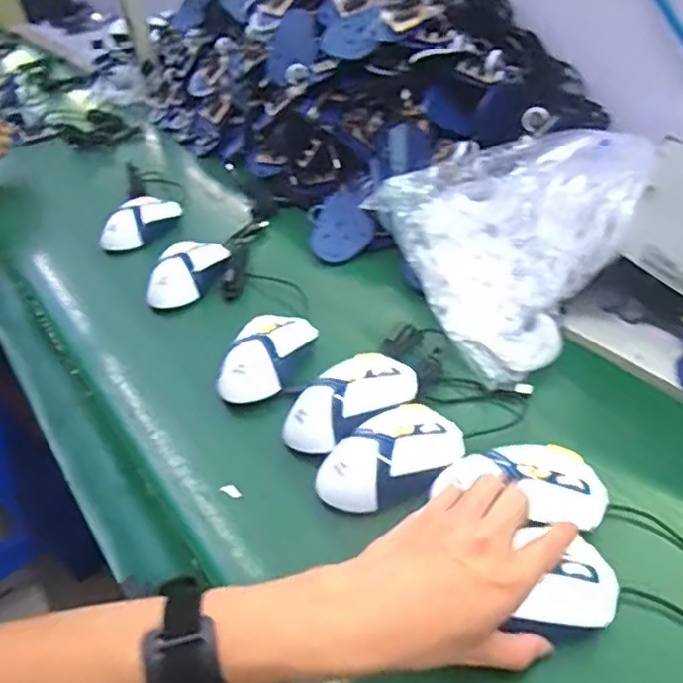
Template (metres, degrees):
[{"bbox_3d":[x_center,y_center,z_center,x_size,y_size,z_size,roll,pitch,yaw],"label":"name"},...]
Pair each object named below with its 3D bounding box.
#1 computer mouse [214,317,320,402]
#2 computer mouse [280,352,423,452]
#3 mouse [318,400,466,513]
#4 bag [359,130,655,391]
[{"bbox_3d":[-0.067,0.013,0.610,0.070,0.048,0.121,9,42,19],"label":"computer mouse"},{"bbox_3d":[0.006,0.054,0.541,0.125,0.047,0.063,-27,43,-23],"label":"computer mouse"},{"bbox_3d":[0.040,0.092,0.499,0.118,0.044,0.077,-29,44,-25],"label":"mouse"},{"bbox_3d":[0.179,-0.124,0.665,0.289,0.113,0.261,-27,44,-24],"label":"bag"}]

